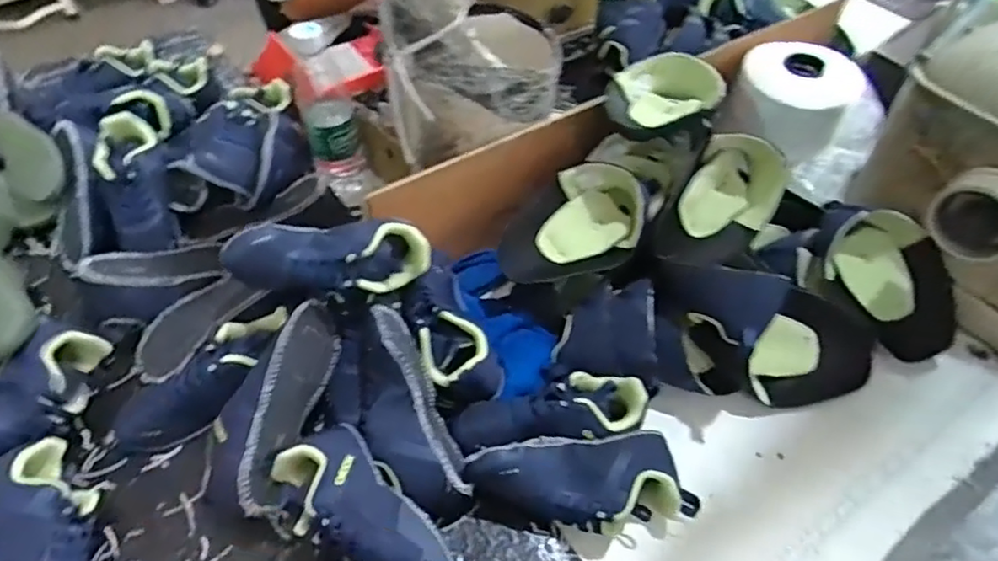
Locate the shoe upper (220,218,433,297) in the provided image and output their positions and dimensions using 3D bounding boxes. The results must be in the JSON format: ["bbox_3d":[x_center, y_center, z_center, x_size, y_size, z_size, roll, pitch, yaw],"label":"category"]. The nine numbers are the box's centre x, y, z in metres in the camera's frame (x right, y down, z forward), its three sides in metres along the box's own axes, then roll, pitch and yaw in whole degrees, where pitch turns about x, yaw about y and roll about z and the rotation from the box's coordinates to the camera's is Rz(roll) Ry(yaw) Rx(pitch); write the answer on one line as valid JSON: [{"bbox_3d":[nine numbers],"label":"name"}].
[{"bbox_3d":[-0.168,-0.023,0.635,0.192,0.078,0.065,-2,52,-5],"label":"shoe upper"}]

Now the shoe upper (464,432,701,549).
[{"bbox_3d":[0.076,0.183,0.572,0.207,0.069,0.077,-6,51,-6],"label":"shoe upper"}]

